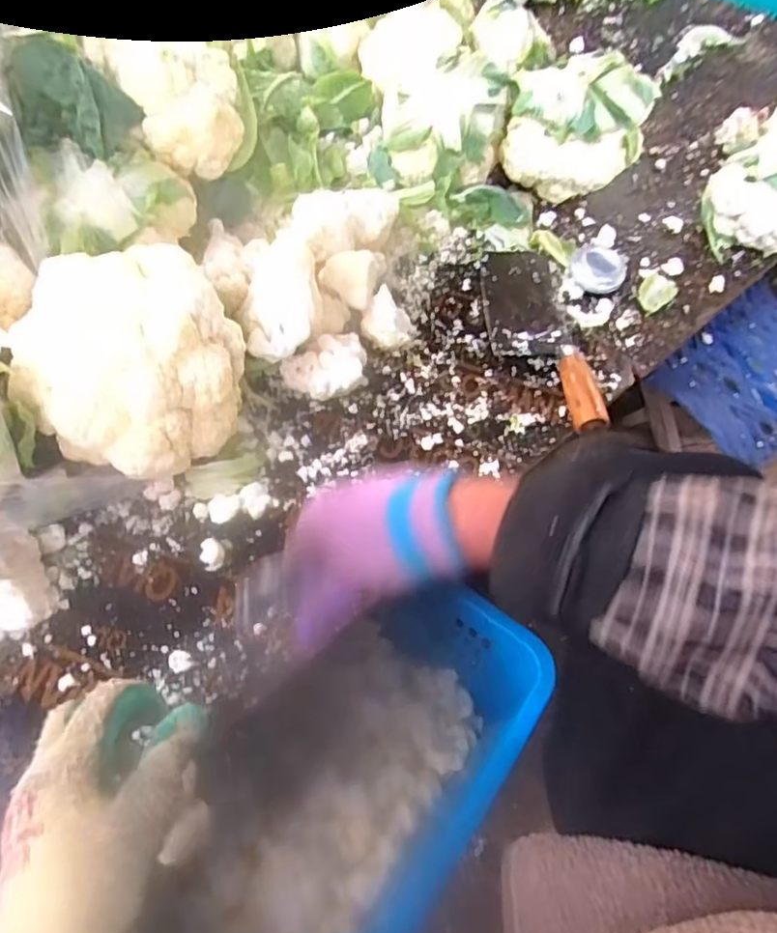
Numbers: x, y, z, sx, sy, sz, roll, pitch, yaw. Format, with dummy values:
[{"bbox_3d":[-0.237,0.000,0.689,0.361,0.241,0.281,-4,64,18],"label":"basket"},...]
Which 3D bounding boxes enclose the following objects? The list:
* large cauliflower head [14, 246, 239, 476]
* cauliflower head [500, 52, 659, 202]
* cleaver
[{"bbox_3d":[-0.203,-0.086,0.500,0.153,0.103,0.157,2,58,-3],"label":"large cauliflower head"},{"bbox_3d":[0.225,-0.407,0.745,0.158,0.107,0.130,17,59,7],"label":"cauliflower head"},{"bbox_3d":[0.151,-0.146,0.646,0.088,0.034,0.264,0,58,-4],"label":"cleaver"}]

